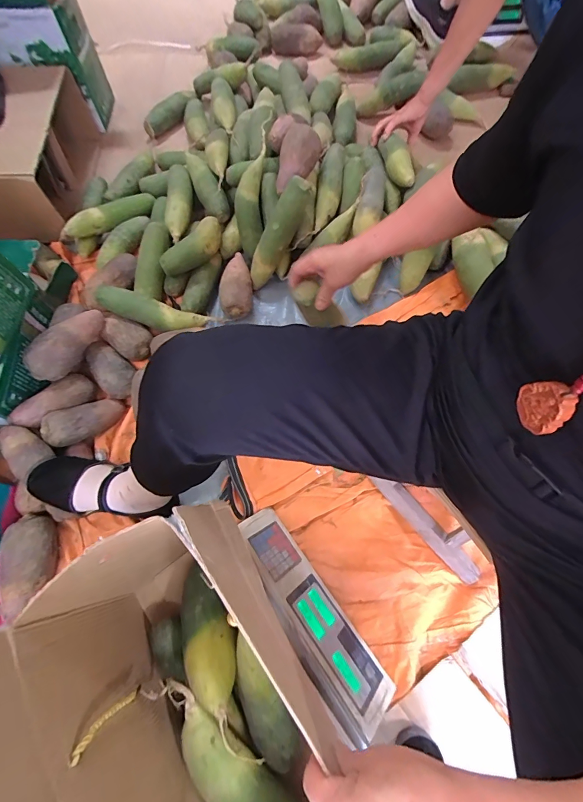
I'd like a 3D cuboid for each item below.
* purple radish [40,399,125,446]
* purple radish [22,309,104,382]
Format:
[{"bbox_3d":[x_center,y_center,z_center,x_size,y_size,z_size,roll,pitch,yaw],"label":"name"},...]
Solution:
[{"bbox_3d":[-0.381,0.032,0.675,0.060,0.050,0.140,45,38,13],"label":"purple radish"},{"bbox_3d":[-0.412,-0.109,0.674,0.070,0.055,0.161,39,75,14],"label":"purple radish"}]

